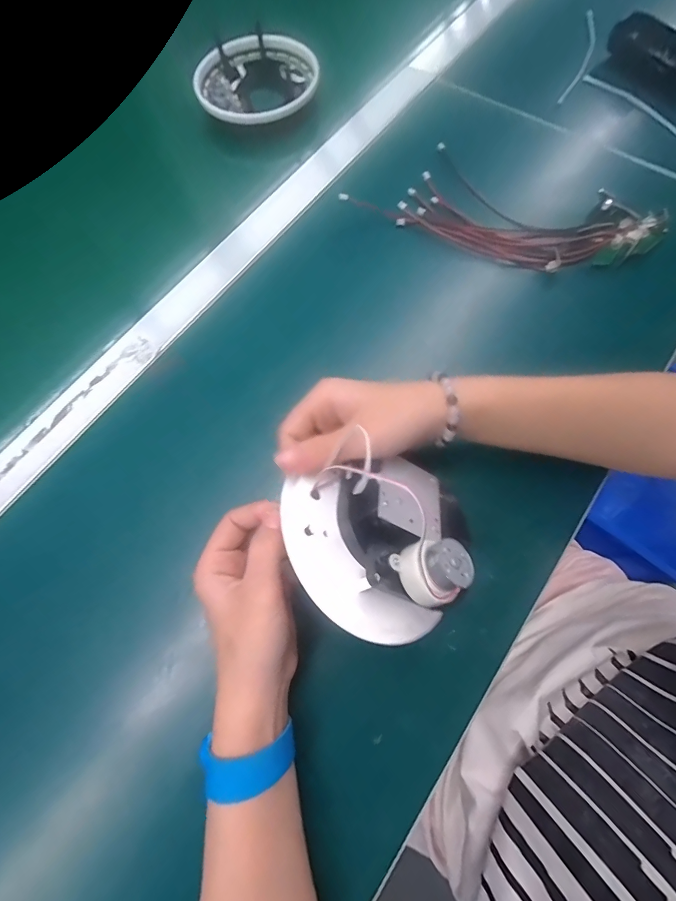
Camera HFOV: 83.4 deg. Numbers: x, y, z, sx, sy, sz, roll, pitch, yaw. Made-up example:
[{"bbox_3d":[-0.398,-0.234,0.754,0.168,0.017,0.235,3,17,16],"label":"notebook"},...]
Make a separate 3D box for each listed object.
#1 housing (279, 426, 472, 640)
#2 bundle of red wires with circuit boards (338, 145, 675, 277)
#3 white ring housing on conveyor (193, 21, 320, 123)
[{"bbox_3d":[0.025,0.045,0.208,0.095,0.036,0.103,0,73,0],"label":"housing"},{"bbox_3d":[0.159,-0.217,0.358,0.259,0.032,0.104,18,73,7],"label":"bundle of red wires with circuit boards"},{"bbox_3d":[-0.091,-0.411,0.423,0.133,0.027,0.127,-4,72,0],"label":"white ring housing on conveyor"}]

